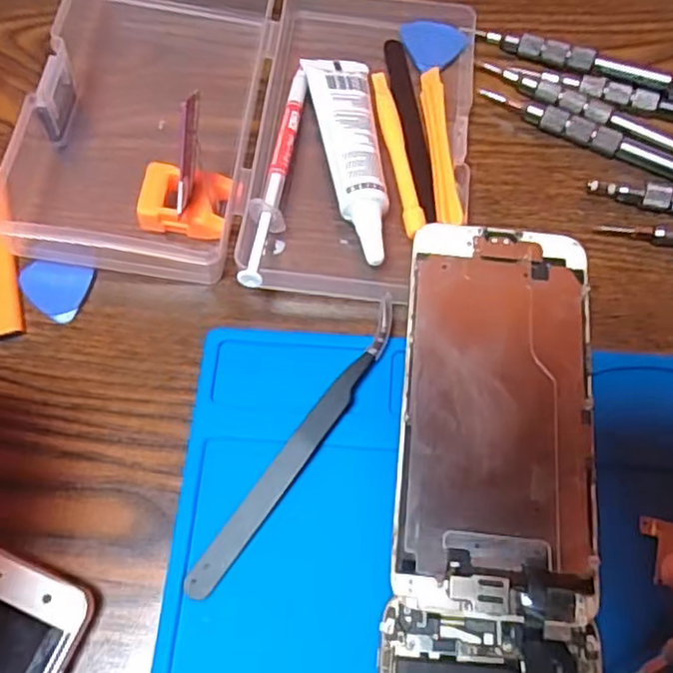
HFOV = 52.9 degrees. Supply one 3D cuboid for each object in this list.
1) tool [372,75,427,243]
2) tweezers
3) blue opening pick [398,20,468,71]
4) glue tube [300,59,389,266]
[{"bbox_3d":[0.025,-0.077,0.280,0.009,0.004,0.081,-9,66,-2],"label":"tool"},{"bbox_3d":[-0.011,0.036,0.231,0.012,0.008,0.117,33,71,15],"label":"tweezers"},{"bbox_3d":[0.044,-0.134,0.307,0.028,0.004,0.029,0,71,1],"label":"blue opening pick"},{"bbox_3d":[0.005,-0.073,0.273,0.027,0.017,0.103,-5,66,-1],"label":"glue tube"}]

